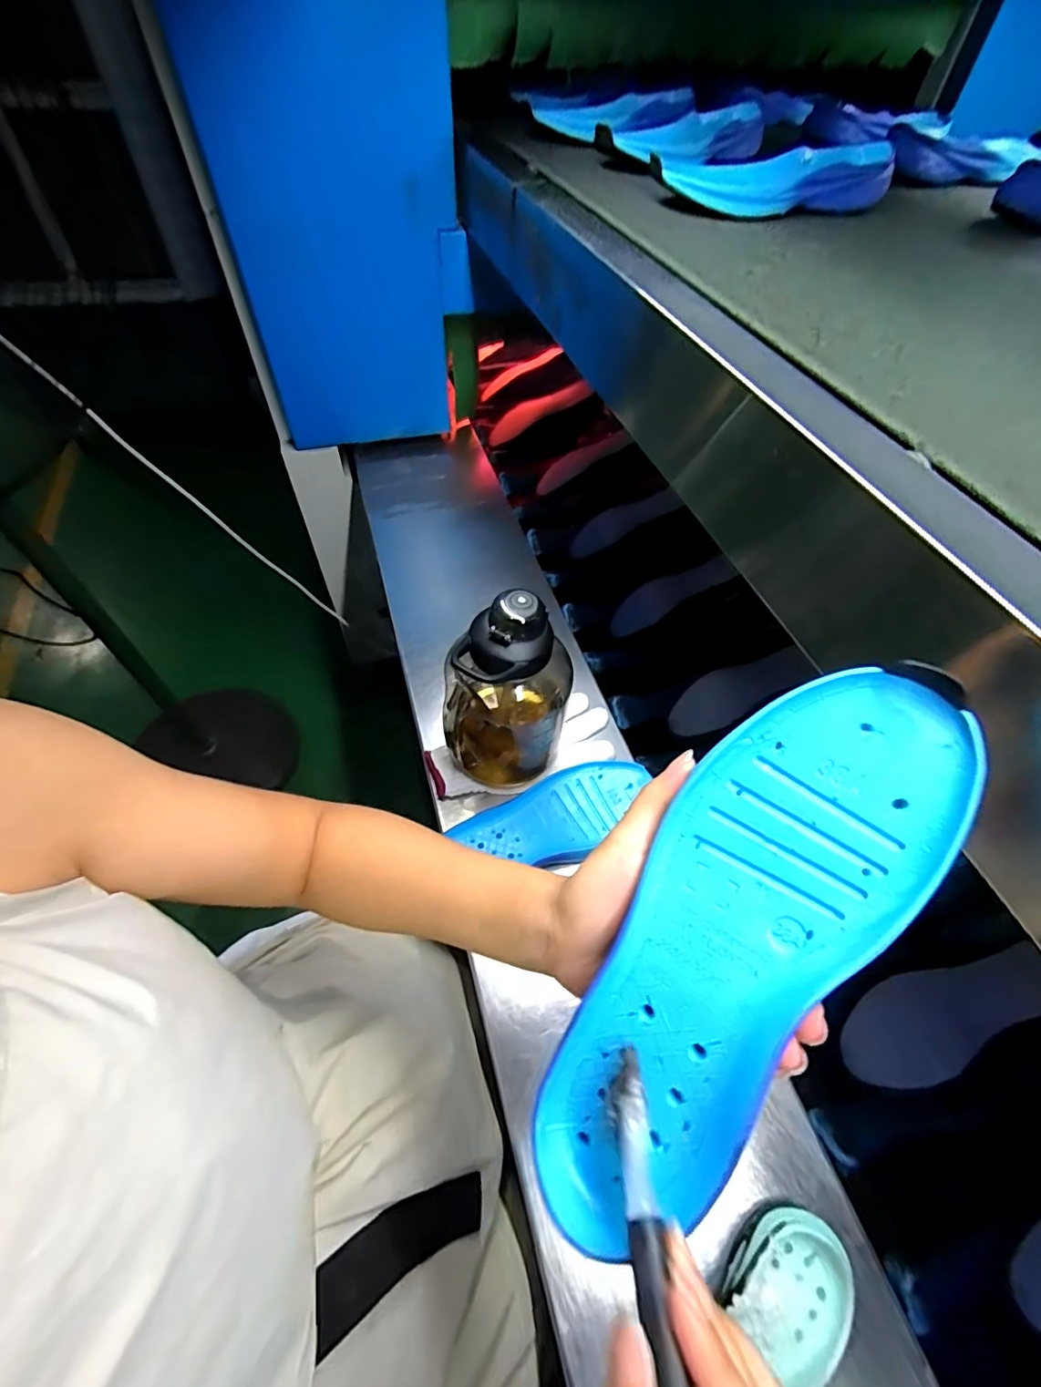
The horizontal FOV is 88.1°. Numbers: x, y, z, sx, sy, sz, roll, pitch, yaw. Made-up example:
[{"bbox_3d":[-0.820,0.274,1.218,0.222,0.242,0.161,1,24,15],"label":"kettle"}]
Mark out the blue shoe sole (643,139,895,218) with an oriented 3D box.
[{"bbox_3d":[0.260,-0.525,0.551,0.252,0.044,0.086,-10,56,-10],"label":"blue shoe sole"}]

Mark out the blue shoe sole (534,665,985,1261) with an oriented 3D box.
[{"bbox_3d":[0.088,0.104,0.228,0.088,0.023,0.251,33,92,22],"label":"blue shoe sole"}]

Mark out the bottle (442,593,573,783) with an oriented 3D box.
[{"bbox_3d":[-0.013,0.007,0.536,0.113,0.211,0.093,13,55,6],"label":"bottle"}]

